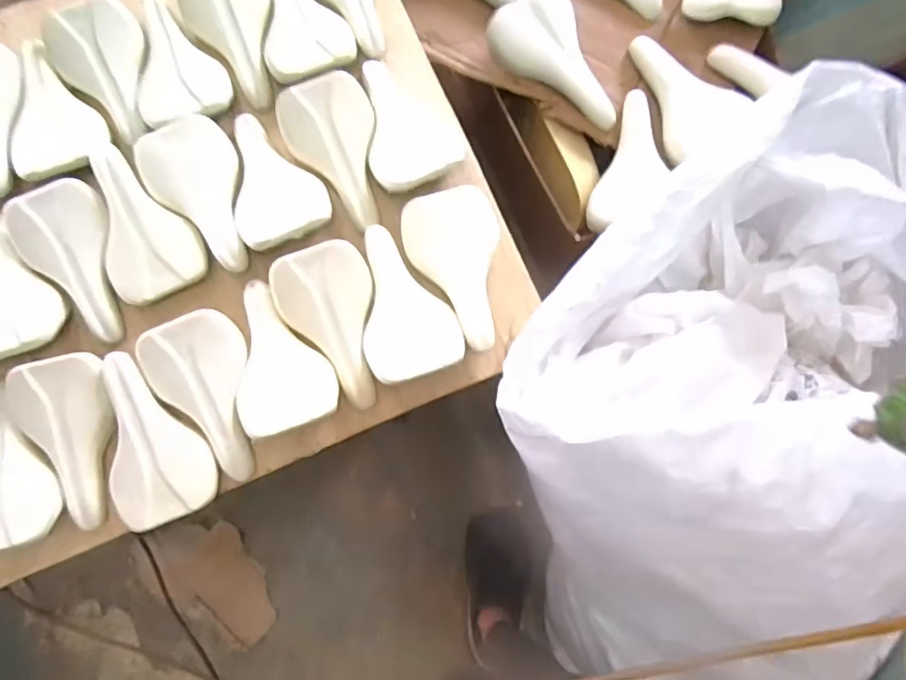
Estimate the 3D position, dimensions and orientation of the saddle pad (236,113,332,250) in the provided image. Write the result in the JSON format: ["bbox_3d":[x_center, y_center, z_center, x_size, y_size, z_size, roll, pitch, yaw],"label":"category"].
[{"bbox_3d":[-0.263,-0.227,0.810,0.124,0.043,0.215,-30,80,-5],"label":"saddle pad"}]

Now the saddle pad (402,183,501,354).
[{"bbox_3d":[0.009,-0.095,0.785,0.124,0.034,0.214,-11,79,-2],"label":"saddle pad"}]

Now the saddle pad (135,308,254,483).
[{"bbox_3d":[-0.323,0.077,0.761,0.127,0.052,0.220,-17,79,-3],"label":"saddle pad"}]

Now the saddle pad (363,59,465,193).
[{"bbox_3d":[-0.081,-0.313,0.837,0.131,0.035,0.206,-30,80,-5],"label":"saddle pad"}]

